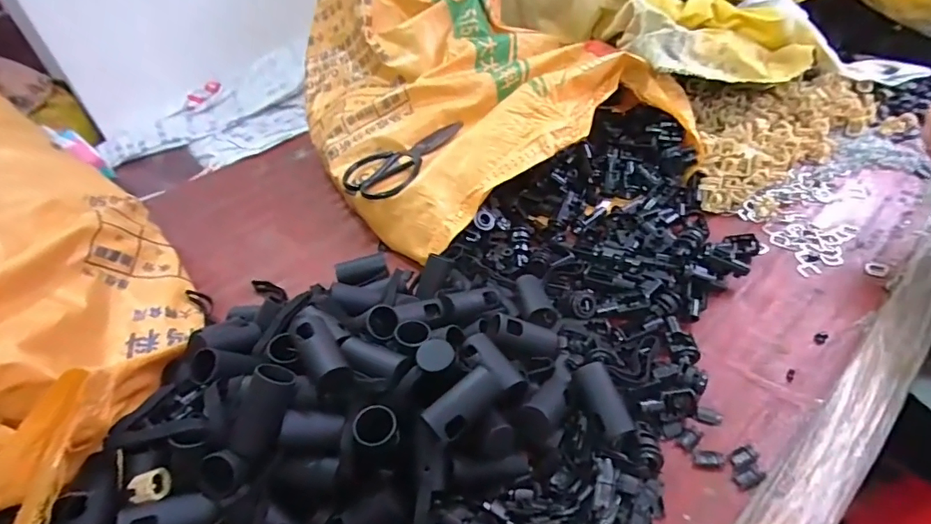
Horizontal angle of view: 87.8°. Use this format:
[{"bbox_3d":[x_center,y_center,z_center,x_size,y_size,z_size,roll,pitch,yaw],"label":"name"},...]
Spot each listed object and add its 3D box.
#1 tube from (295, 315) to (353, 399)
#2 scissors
[{"bbox_3d":[-0.116,0.076,0.395,0.027,0.026,0.075,-24,46,-18],"label":"tube"},{"bbox_3d":[-0.087,-0.152,0.684,0.094,0.018,0.188,19,48,25],"label":"scissors"}]

